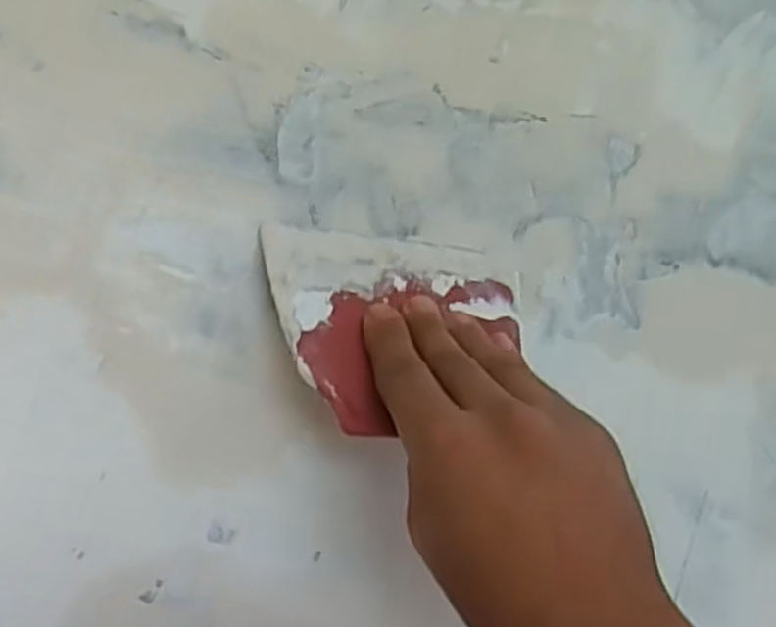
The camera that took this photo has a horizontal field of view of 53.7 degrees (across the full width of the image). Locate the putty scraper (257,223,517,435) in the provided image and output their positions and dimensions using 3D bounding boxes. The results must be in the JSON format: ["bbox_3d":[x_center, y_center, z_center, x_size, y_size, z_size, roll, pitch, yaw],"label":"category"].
[{"bbox_3d":[0.009,0.006,0.335,0.120,0.101,0.004,4,-38,-20],"label":"putty scraper"}]

